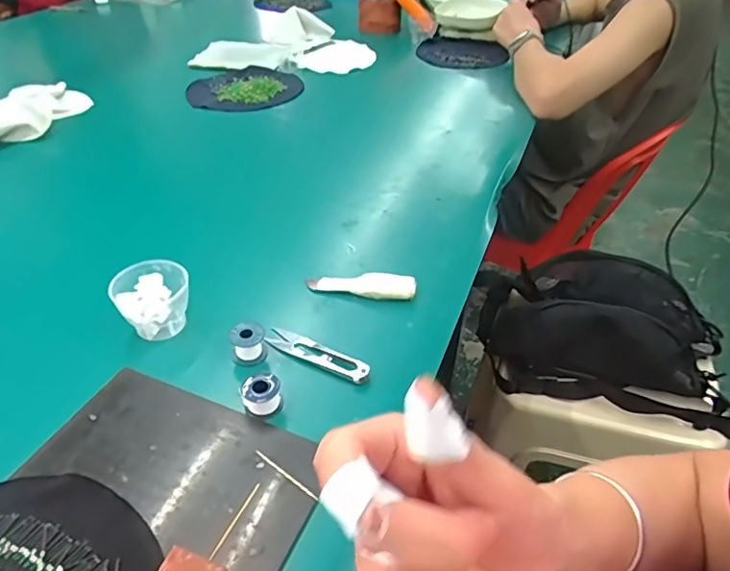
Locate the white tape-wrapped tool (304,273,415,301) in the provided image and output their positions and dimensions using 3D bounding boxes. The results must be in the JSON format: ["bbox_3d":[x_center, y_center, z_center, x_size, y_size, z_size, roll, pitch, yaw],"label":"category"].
[{"bbox_3d":[-0.004,0.000,0.525,0.104,0.018,0.027,5,40,4],"label":"white tape-wrapped tool"}]

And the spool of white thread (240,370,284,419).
[{"bbox_3d":[-0.078,0.082,0.409,0.028,0.022,0.024,-13,42,-17],"label":"spool of white thread"}]

